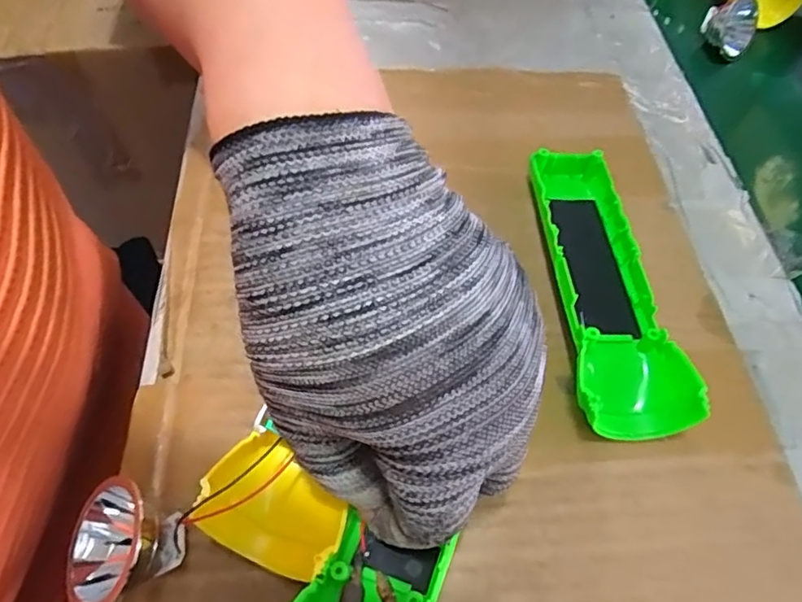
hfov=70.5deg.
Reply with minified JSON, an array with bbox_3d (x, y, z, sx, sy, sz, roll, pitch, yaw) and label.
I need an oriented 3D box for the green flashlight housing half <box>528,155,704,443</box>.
[{"bbox_3d":[0.095,-0.013,0.281,0.049,0.030,0.160,-1,57,-5],"label":"green flashlight housing half"}]

